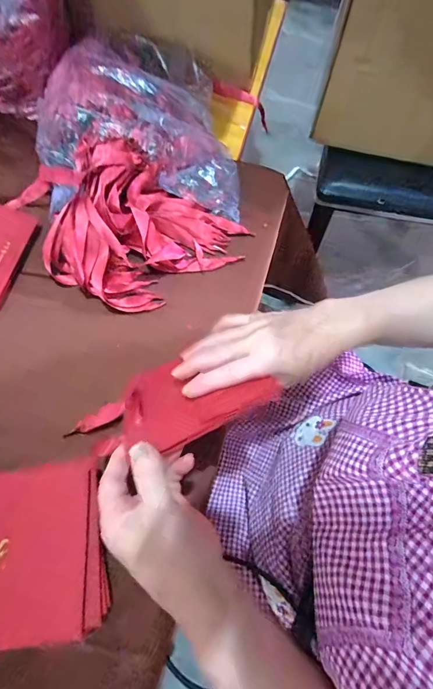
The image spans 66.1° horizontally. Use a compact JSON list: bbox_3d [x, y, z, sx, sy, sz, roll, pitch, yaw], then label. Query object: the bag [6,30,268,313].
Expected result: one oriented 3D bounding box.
[{"bbox_3d":[-0.126,-0.279,0.497,0.320,0.100,0.473,-7,70,-1],"label":"bag"}]

